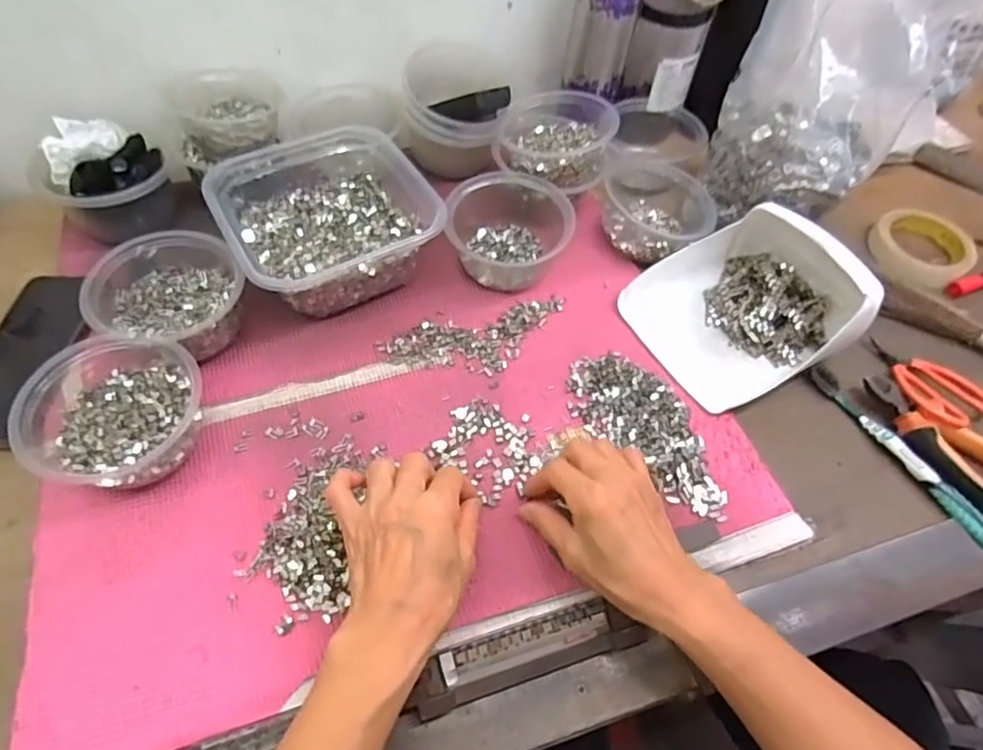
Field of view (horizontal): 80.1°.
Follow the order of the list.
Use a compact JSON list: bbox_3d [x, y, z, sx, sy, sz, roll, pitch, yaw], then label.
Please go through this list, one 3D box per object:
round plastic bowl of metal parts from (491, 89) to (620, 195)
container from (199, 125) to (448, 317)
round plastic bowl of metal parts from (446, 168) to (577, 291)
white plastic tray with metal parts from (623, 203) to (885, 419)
[{"bbox_3d":[0.060,-0.232,0.575,0.113,0.051,0.100,35,60,19],"label":"round plastic bowl of metal parts"},{"bbox_3d":[-0.158,-0.149,0.540,0.168,0.072,0.186,-27,62,-20],"label":"container"},{"bbox_3d":[0.018,-0.142,0.552,0.109,0.065,0.104,12,57,4],"label":"round plastic bowl of metal parts"},{"bbox_3d":[0.230,-0.072,0.513,0.185,0.078,0.155,-25,62,-19],"label":"white plastic tray with metal parts"}]

